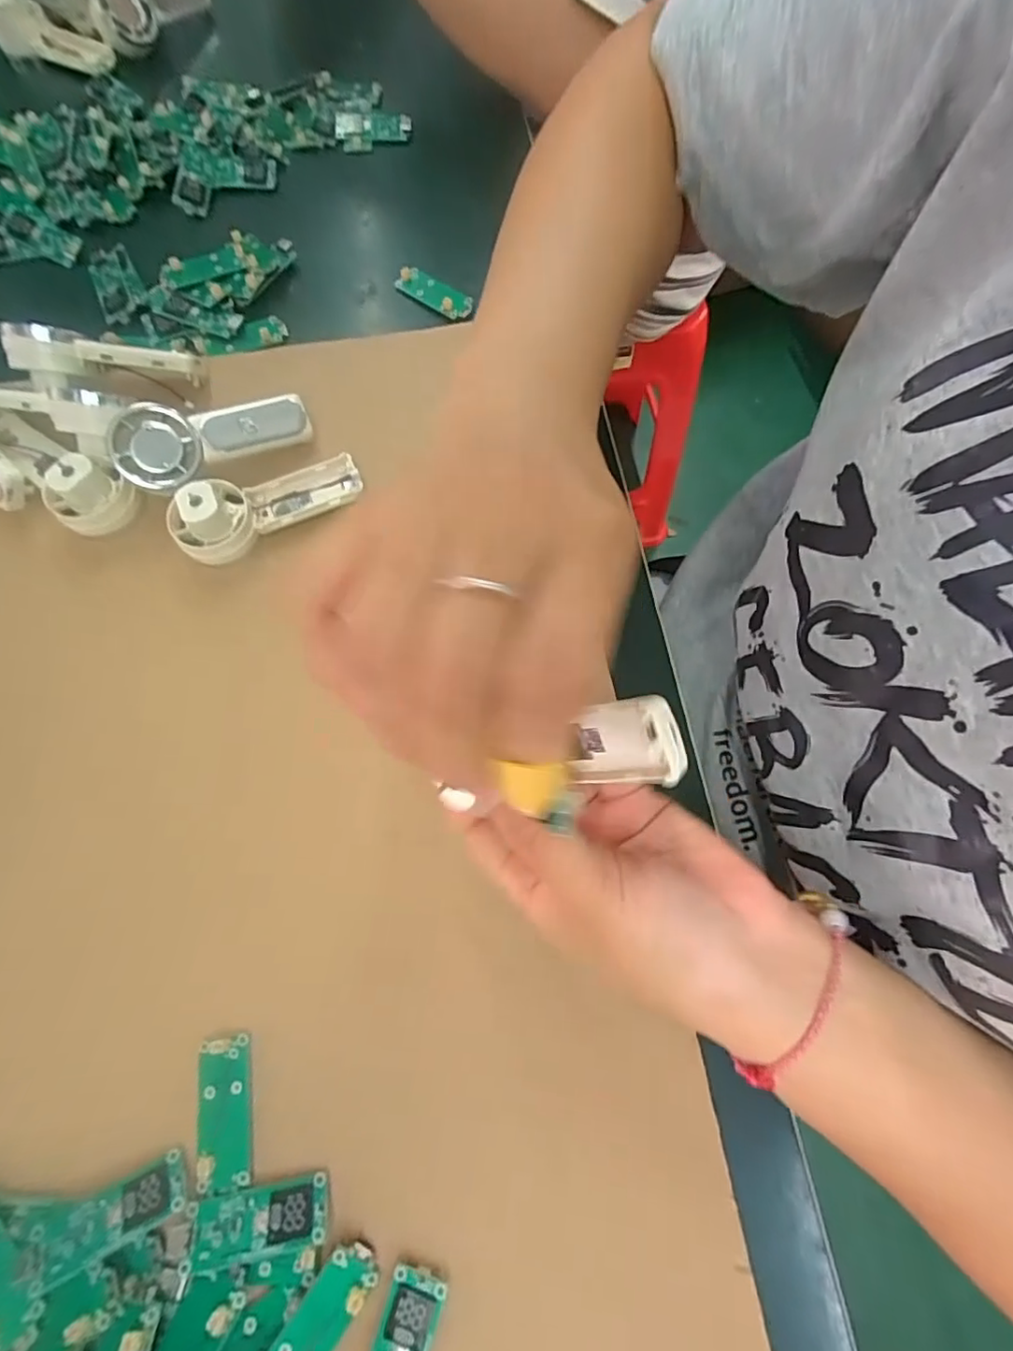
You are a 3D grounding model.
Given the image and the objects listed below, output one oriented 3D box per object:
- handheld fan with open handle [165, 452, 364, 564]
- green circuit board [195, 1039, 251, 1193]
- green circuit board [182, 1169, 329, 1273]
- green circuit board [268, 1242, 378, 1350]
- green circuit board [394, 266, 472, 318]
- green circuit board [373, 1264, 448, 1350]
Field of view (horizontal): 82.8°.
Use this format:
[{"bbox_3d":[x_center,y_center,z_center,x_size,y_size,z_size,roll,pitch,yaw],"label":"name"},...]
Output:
[{"bbox_3d":[-0.119,-0.089,0.282,0.091,0.022,0.034,-31,73,-10],"label":"handheld fan with open handle"},{"bbox_3d":[-0.106,0.162,0.213,0.018,0.004,0.047,-9,71,-3],"label":"green circuit board"},{"bbox_3d":[-0.086,0.190,0.201,0.045,0.004,0.019,-6,45,-7],"label":"green circuit board"},{"bbox_3d":[-0.064,0.219,0.190,0.019,0.004,0.050,34,74,11],"label":"green circuit board"},{"bbox_3d":[-0.044,-0.234,0.351,0.051,0.006,0.016,35,74,12],"label":"green circuit board"},{"bbox_3d":[-0.035,0.224,0.189,0.018,0.004,0.042,17,71,6],"label":"green circuit board"}]

